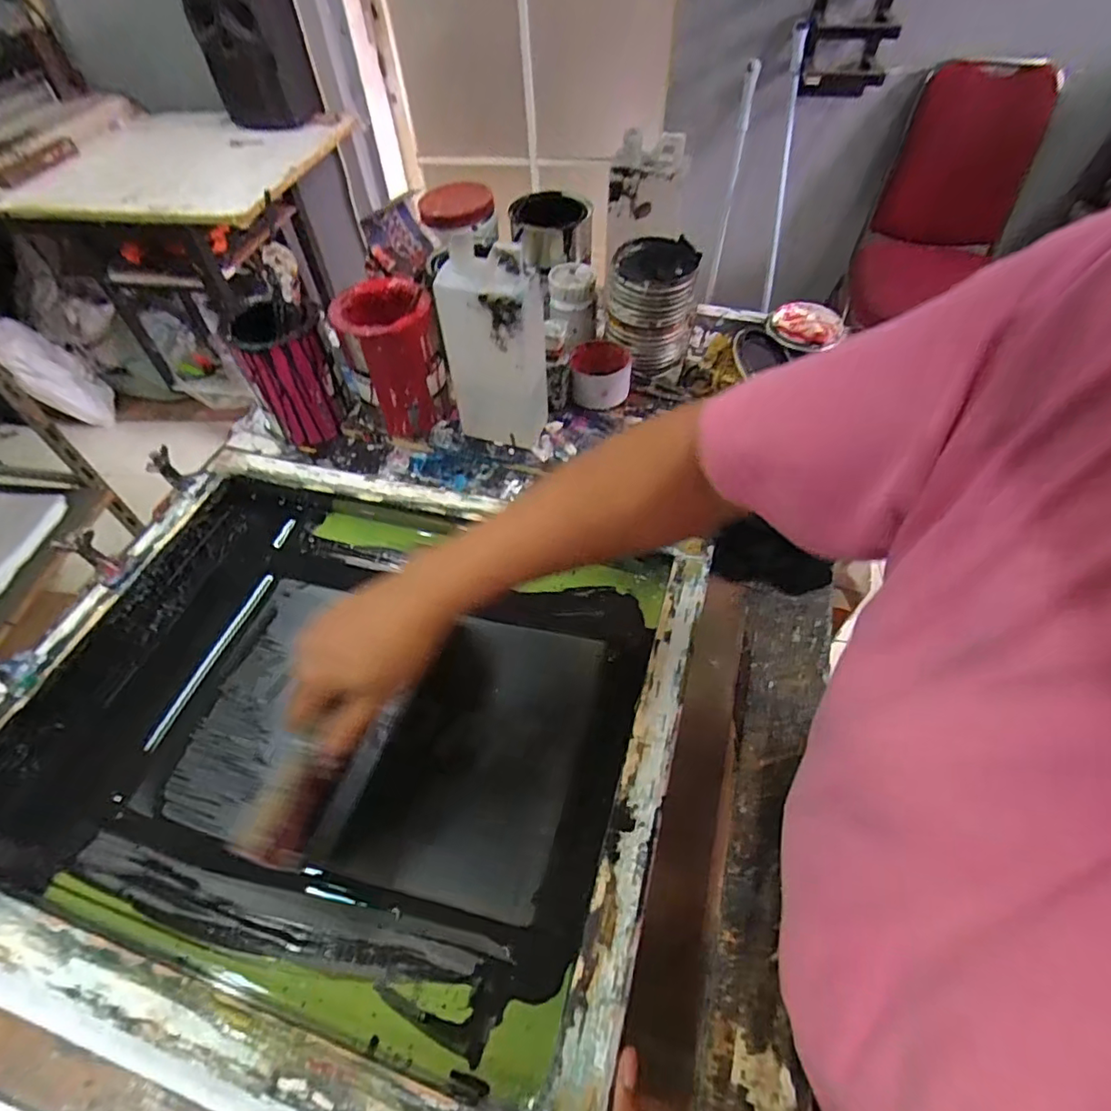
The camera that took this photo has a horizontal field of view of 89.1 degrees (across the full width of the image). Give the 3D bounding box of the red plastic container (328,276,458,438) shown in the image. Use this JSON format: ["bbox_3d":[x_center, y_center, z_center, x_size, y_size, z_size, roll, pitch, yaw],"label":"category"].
[{"bbox_3d":[-0.187,-0.227,0.666,0.106,0.143,0.100,-16,55,-10],"label":"red plastic container"}]

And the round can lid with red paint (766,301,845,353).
[{"bbox_3d":[0.360,-0.326,0.807,0.096,0.022,0.103,4,52,5],"label":"round can lid with red paint"}]

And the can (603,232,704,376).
[{"bbox_3d":[0.118,-0.316,0.715,0.104,0.127,0.097,4,54,5],"label":"can"}]

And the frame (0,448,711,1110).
[{"bbox_3d":[-0.182,0.127,0.487,0.548,0.066,0.447,11,54,14],"label":"frame"}]

